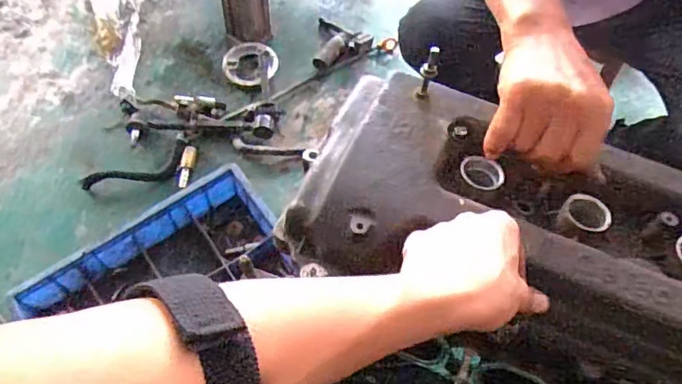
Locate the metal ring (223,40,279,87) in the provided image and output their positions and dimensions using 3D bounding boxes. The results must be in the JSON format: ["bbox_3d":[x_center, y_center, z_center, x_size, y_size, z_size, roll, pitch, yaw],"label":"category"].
[{"bbox_3d":[-0.197,-0.283,1.198,0.114,0.013,0.114,0,60,1],"label":"metal ring"}]

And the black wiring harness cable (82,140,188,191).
[{"bbox_3d":[-0.400,-0.040,1.084,0.204,0.035,0.055,-21,65,-11],"label":"black wiring harness cable"}]

